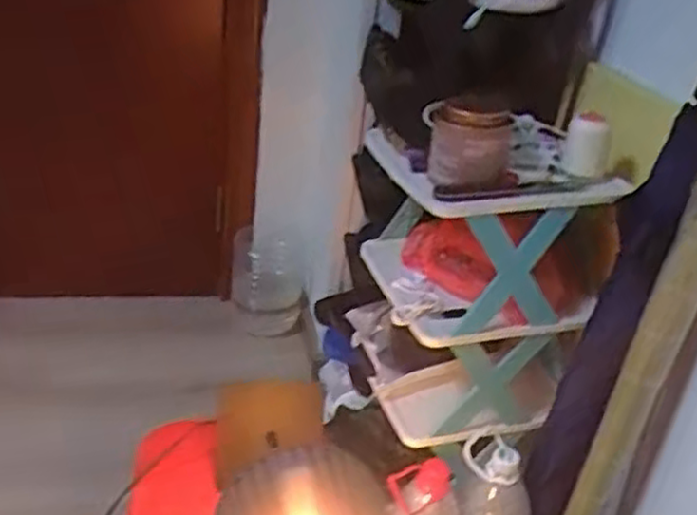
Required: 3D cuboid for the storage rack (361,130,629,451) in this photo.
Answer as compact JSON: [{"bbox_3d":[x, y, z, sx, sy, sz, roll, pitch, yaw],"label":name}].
[{"bbox_3d":[0.163,0.042,0.972,0.225,0.338,0.231,-3,31,-17],"label":"storage rack"}]

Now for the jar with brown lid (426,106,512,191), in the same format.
[{"bbox_3d":[0.142,-0.130,0.850,0.093,0.093,0.084,12,30,9],"label":"jar with brown lid"}]

